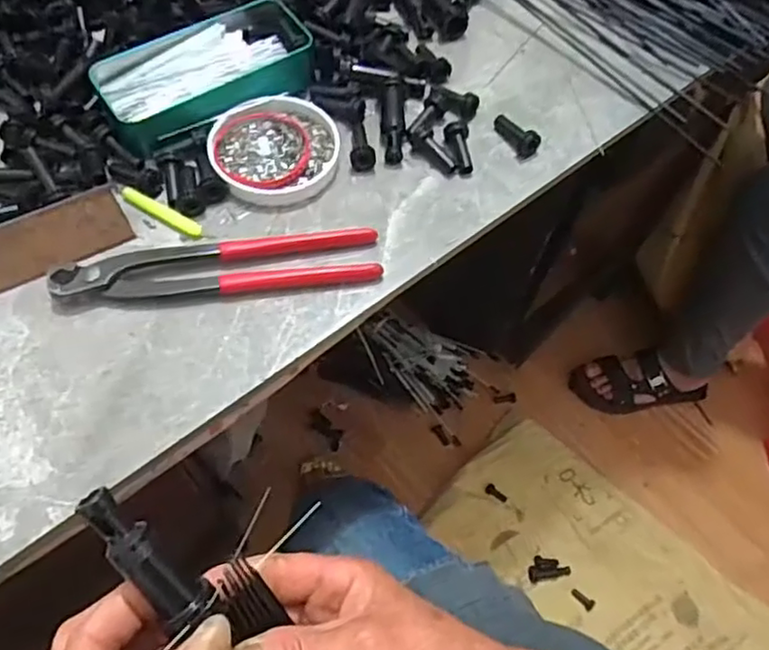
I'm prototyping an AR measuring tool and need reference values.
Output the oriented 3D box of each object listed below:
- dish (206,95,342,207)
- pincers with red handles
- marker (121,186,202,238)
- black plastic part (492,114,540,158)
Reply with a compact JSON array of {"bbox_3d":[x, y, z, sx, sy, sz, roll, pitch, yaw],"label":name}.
[{"bbox_3d":[-0.076,-0.123,0.448,0.086,0.016,0.084,-4,61,-5],"label":"dish"},{"bbox_3d":[-0.102,-0.038,0.400,0.195,0.015,0.040,-6,62,-6],"label":"pincers with red handles"},{"bbox_3d":[-0.149,-0.075,0.423,0.065,0.005,0.010,28,64,12],"label":"marker"},{"bbox_3d":[0.097,-0.142,0.470,0.017,0.015,0.042,-23,65,-15],"label":"black plastic part"}]

